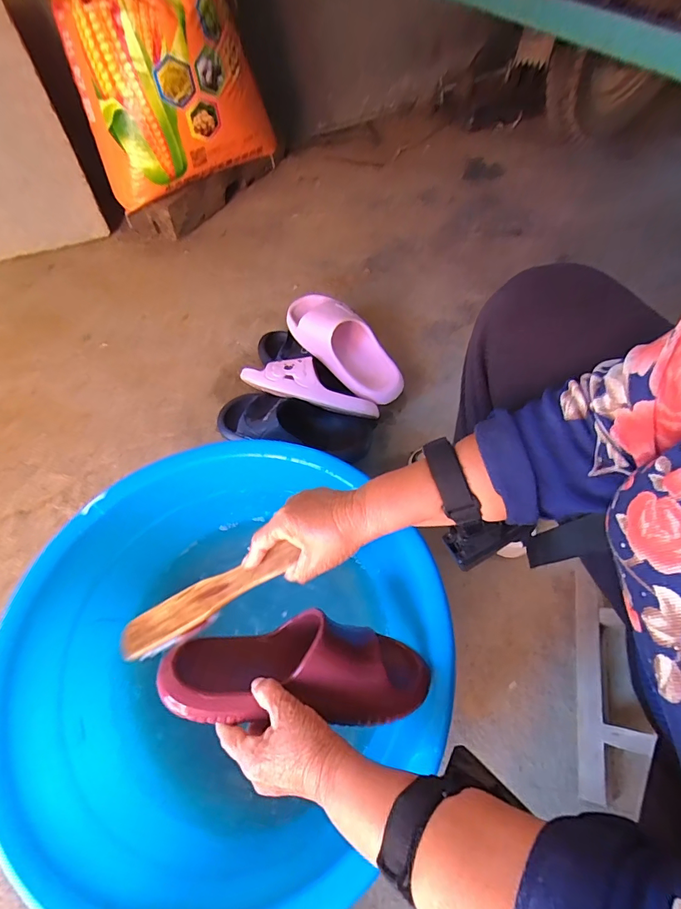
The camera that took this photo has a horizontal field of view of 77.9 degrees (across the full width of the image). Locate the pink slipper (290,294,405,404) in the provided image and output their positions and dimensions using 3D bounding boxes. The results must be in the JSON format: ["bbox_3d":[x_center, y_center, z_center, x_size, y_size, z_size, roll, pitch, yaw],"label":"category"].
[{"bbox_3d":[0.009,-0.190,0.726,0.249,0.070,0.093,44,70,4],"label":"pink slipper"}]

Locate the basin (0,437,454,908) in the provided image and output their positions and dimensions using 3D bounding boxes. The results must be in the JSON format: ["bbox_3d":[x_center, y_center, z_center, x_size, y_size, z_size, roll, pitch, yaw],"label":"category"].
[{"bbox_3d":[-0.120,0.215,0.489,0.443,0.164,0.443,-1,58,2],"label":"basin"}]

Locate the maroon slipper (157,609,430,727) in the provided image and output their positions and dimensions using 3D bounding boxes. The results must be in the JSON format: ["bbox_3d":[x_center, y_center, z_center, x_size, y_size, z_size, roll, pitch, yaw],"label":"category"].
[{"bbox_3d":[-0.039,0.196,0.392,0.236,0.060,0.087,0,61,1],"label":"maroon slipper"}]

